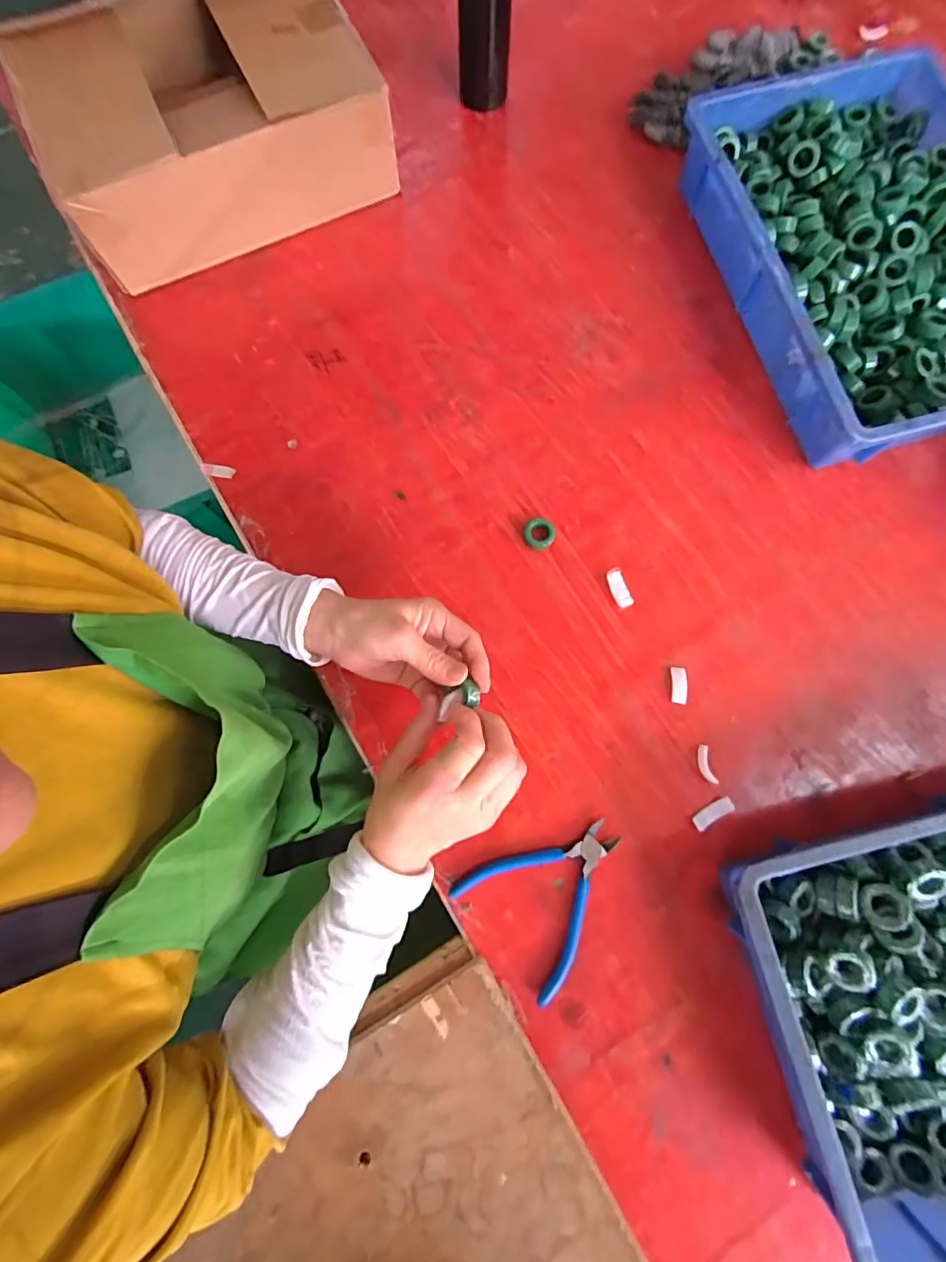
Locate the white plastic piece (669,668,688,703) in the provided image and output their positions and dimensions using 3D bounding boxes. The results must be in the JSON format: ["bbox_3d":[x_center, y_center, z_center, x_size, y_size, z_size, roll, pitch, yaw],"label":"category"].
[{"bbox_3d":[0.197,0.052,0.489,0.016,0.004,0.035,2,77,1],"label":"white plastic piece"}]

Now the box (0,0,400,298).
[{"bbox_3d":[-0.285,-0.555,0.565,0.340,0.136,0.221,-27,78,-6],"label":"box"}]

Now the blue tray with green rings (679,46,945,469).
[{"bbox_3d":[0.433,-0.402,0.557,0.298,0.076,0.436,-15,77,-3],"label":"blue tray with green rings"}]

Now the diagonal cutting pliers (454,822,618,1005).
[{"bbox_3d":[0.068,0.224,0.451,0.137,0.014,0.114,-43,80,-9],"label":"diagonal cutting pliers"}]

